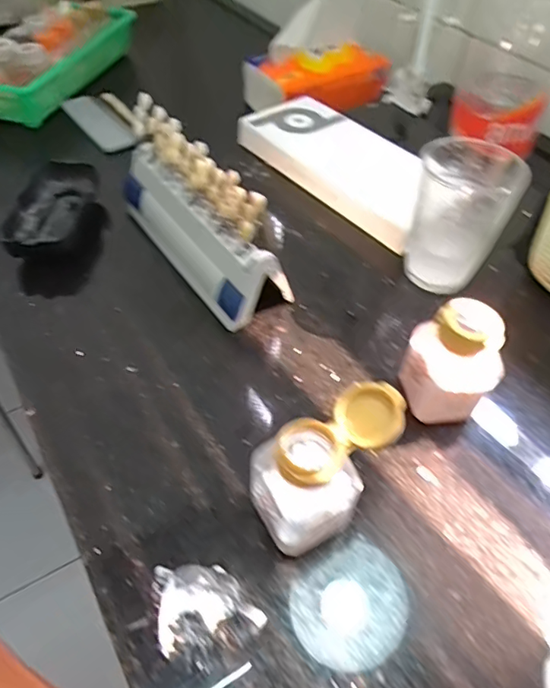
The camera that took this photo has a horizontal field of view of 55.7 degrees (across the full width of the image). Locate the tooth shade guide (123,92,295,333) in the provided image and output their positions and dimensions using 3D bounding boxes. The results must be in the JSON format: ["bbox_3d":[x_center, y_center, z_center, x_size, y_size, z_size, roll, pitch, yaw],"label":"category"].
[{"bbox_3d":[-0.063,-0.097,0.382,0.048,0.087,0.176,-31,57,-25],"label":"tooth shade guide"}]

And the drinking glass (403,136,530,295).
[{"bbox_3d":[0.132,-0.090,0.376,0.066,0.095,0.059,21,52,16],"label":"drinking glass"}]

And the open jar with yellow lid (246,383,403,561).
[{"bbox_3d":[0.025,0.063,0.253,0.067,0.077,0.039,-16,52,-15],"label":"open jar with yellow lid"}]

